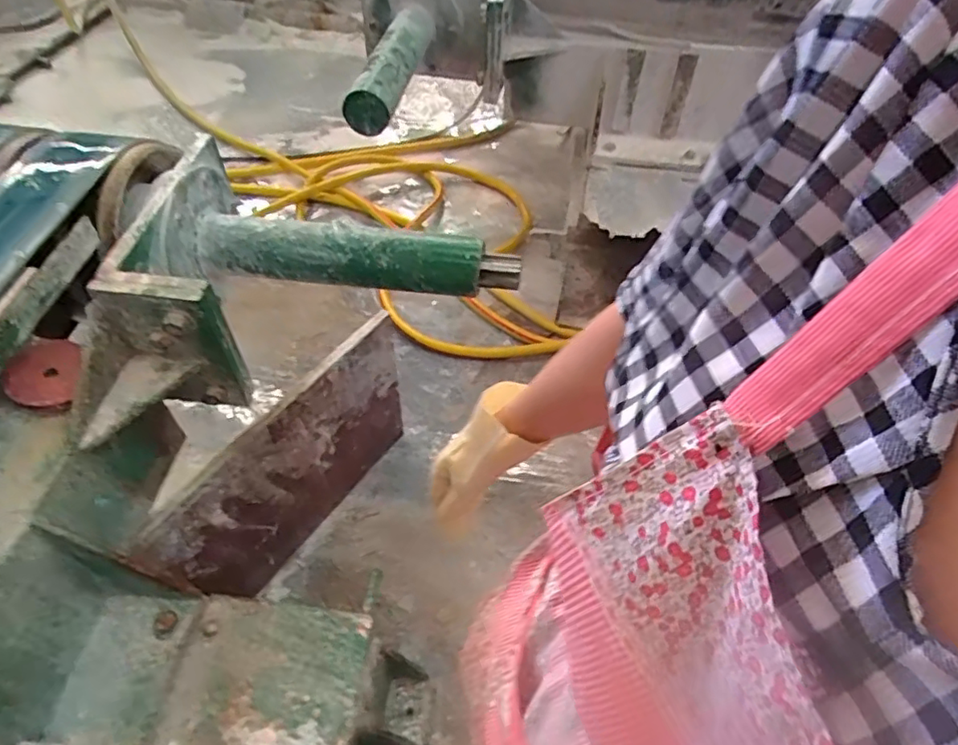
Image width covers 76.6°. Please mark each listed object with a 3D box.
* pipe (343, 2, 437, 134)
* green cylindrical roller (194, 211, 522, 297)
[{"bbox_3d":[-0.167,-0.606,1.195,0.076,0.082,0.419,9,55,5],"label":"pipe"},{"bbox_3d":[-0.168,-0.165,0.862,0.450,0.074,0.073,3,55,1],"label":"green cylindrical roller"}]

